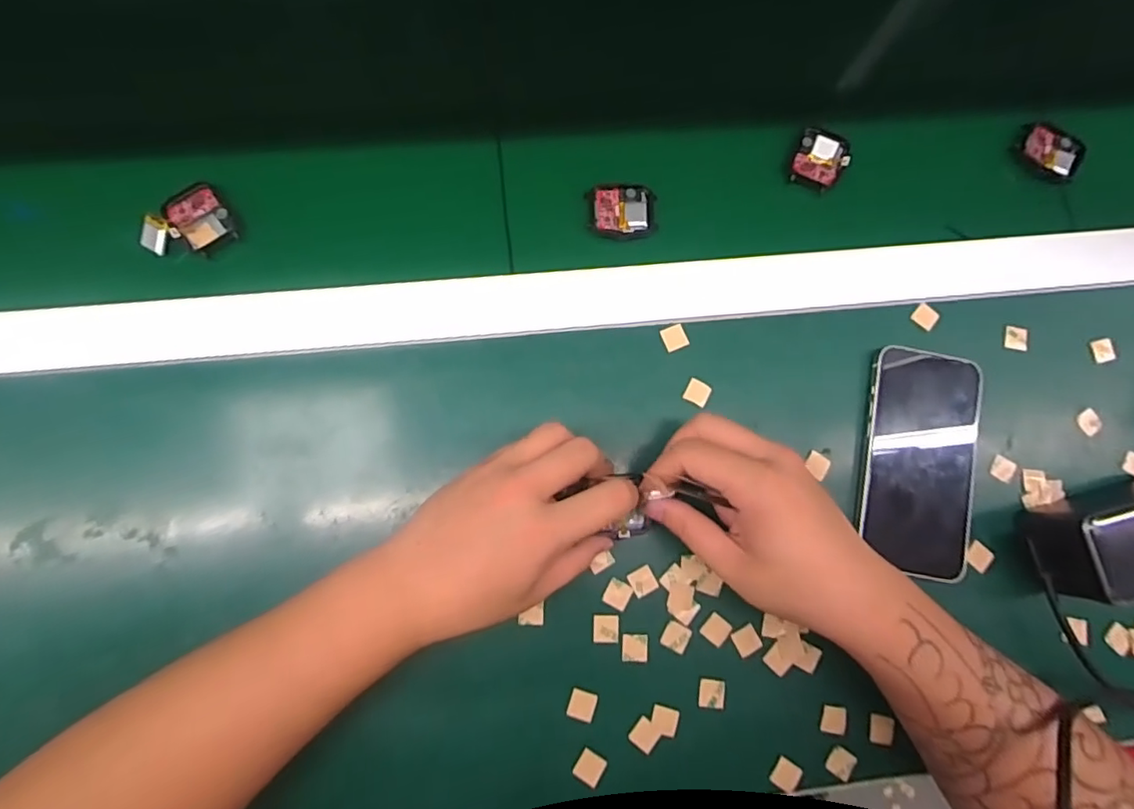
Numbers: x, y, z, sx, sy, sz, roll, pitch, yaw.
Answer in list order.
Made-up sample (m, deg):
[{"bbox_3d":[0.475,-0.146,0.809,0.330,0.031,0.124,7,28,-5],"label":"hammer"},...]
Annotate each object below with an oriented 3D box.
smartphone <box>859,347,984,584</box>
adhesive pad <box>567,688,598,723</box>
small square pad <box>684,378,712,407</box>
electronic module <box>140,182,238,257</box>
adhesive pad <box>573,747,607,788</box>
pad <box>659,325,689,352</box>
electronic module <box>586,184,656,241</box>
[{"bbox_3d":[0.232,0.037,0.371,0.075,0.015,0.143,10,81,-1],"label":"smartphone"},{"bbox_3d":[0.010,0.182,0.341,0.016,0.004,0.017,17,83,-2],"label":"adhesive pad"},{"bbox_3d":[0.086,-0.008,0.371,0.015,0.004,0.015,27,81,2],"label":"small square pad"},{"bbox_3d":[-0.243,-0.114,0.362,0.052,0.015,0.042,-38,85,-8],"label":"electronic module"},{"bbox_3d":[0.014,0.217,0.336,0.016,0.004,0.016,33,83,0],"label":"adhesive pad"},{"bbox_3d":[0.072,-0.044,0.377,0.015,0.005,0.016,-20,83,-6],"label":"pad"},{"bbox_3d":[0.038,-0.131,0.383,0.045,0.007,0.039,-4,81,-3],"label":"electronic module"}]

